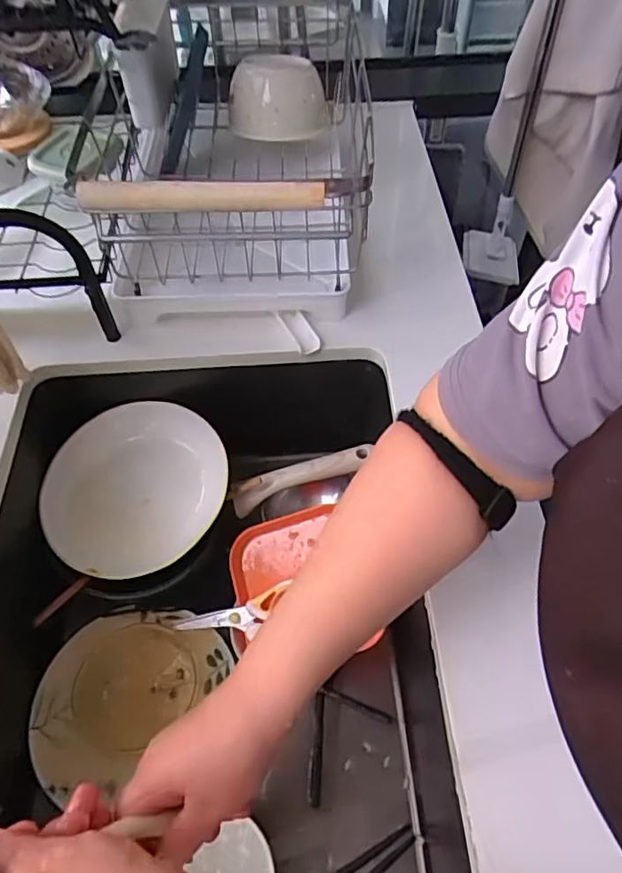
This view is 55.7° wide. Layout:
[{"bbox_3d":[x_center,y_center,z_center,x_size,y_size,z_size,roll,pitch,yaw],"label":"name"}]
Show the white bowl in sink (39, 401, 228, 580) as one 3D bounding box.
[{"bbox_3d":[-0.185,0.053,0.621,0.186,0.038,0.189,0,55,1],"label":"white bowl in sink"}]

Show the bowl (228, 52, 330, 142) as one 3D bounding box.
[{"bbox_3d":[-0.038,-0.411,0.709,0.119,0.064,0.104,0,55,1],"label":"bowl"}]

